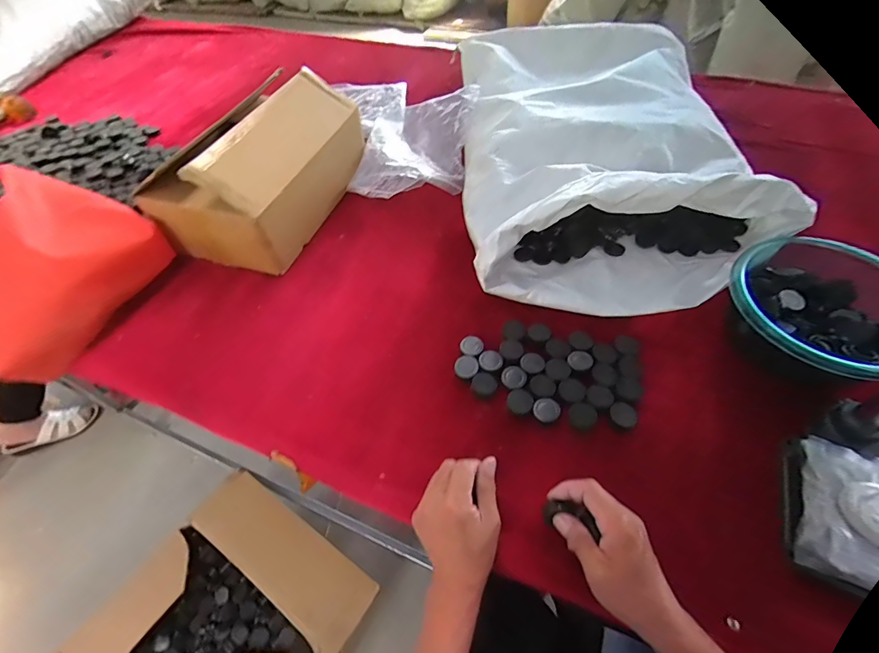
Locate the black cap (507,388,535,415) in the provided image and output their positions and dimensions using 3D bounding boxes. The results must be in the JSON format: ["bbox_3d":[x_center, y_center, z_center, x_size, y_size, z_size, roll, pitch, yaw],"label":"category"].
[{"bbox_3d":[0.101,0.093,0.492,0.030,0.007,0.033,-2,52,3],"label":"black cap"}]

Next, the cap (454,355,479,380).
[{"bbox_3d":[0.036,0.053,0.530,0.032,0.012,0.032,-2,52,3],"label":"cap"}]

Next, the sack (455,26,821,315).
[{"bbox_3d":[0.254,-0.361,0.734,0.423,0.155,0.757,-3,52,2],"label":"sack"}]

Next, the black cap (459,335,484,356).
[{"bbox_3d":[0.045,0.027,0.546,0.029,0.008,0.030,-2,52,3],"label":"black cap"}]

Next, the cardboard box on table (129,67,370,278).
[{"bbox_3d":[-0.302,-0.288,0.720,0.202,0.176,0.361,16,55,16],"label":"cardboard box on table"}]

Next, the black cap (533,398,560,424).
[{"bbox_3d":[0.132,0.103,0.486,0.031,0.006,0.031,-2,52,3],"label":"black cap"}]

